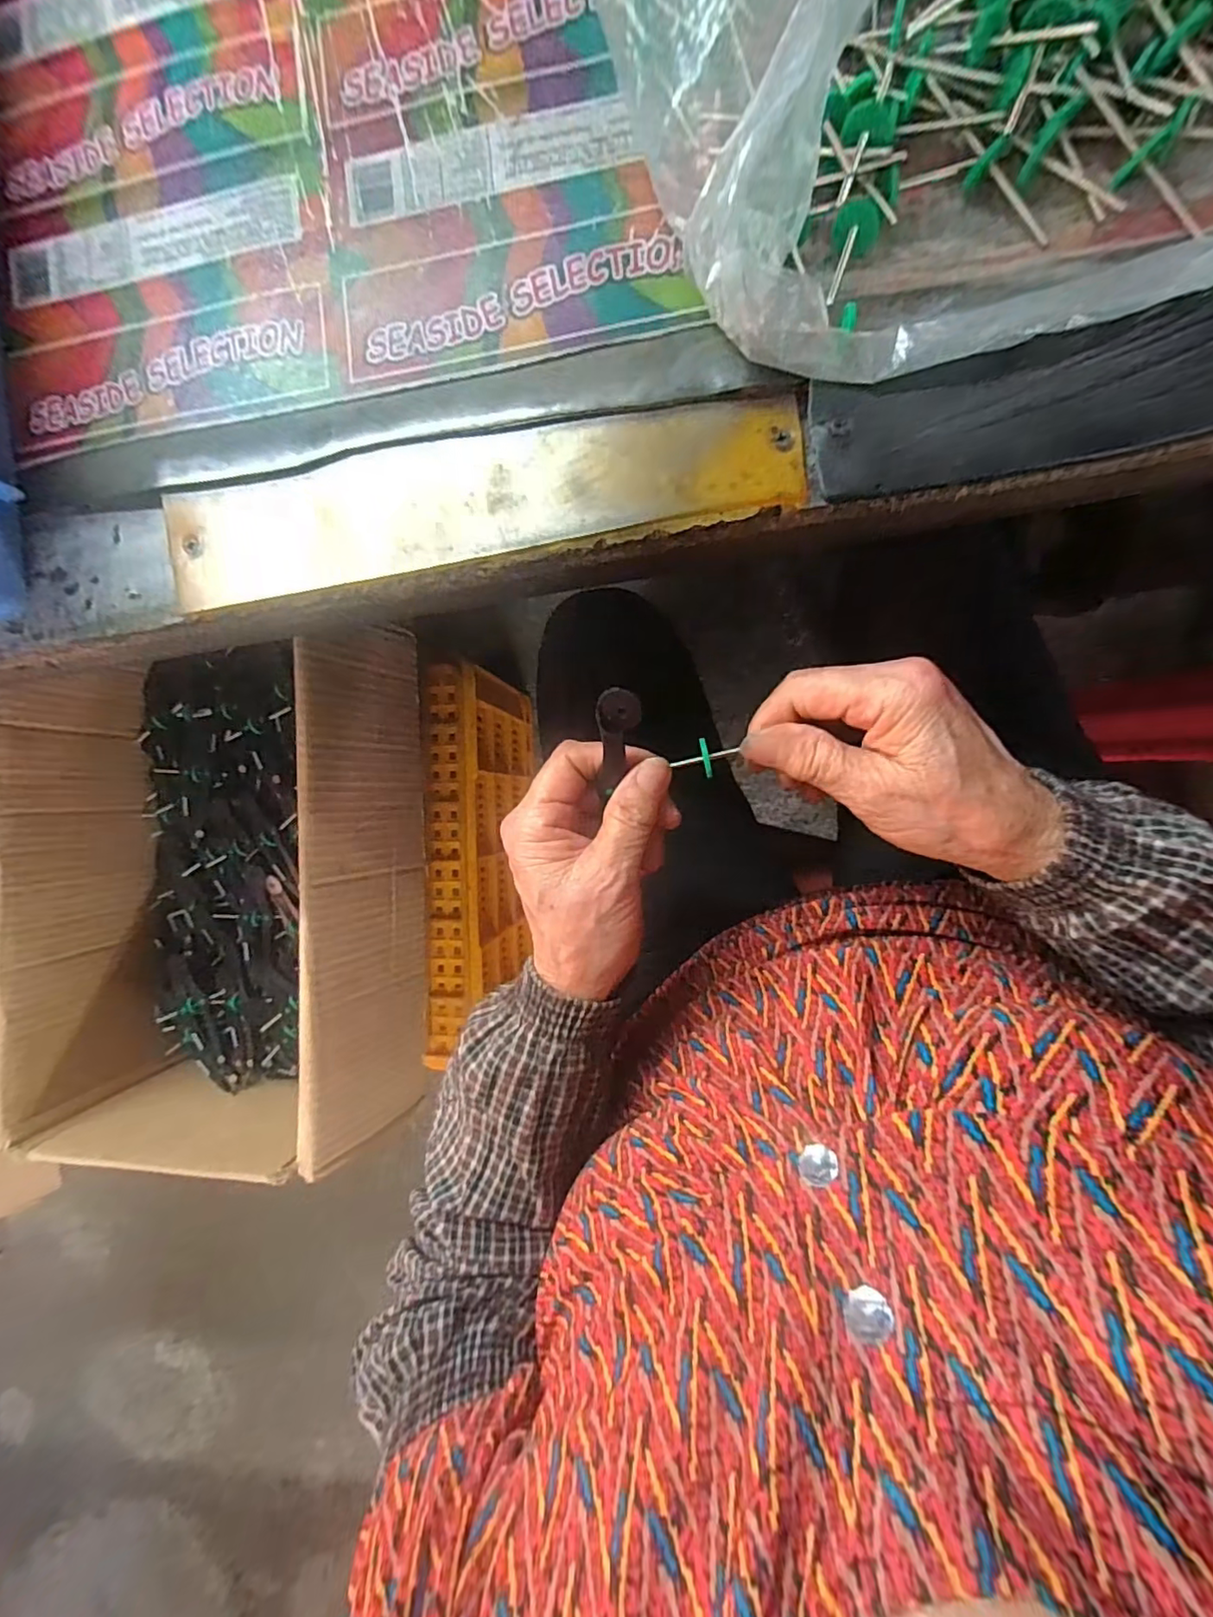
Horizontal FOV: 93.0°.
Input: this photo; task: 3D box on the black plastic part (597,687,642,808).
[{"bbox_3d":[0.004,-0.028,0.240,0.017,0.005,0.048,10,130,8],"label":"black plastic part"}]

